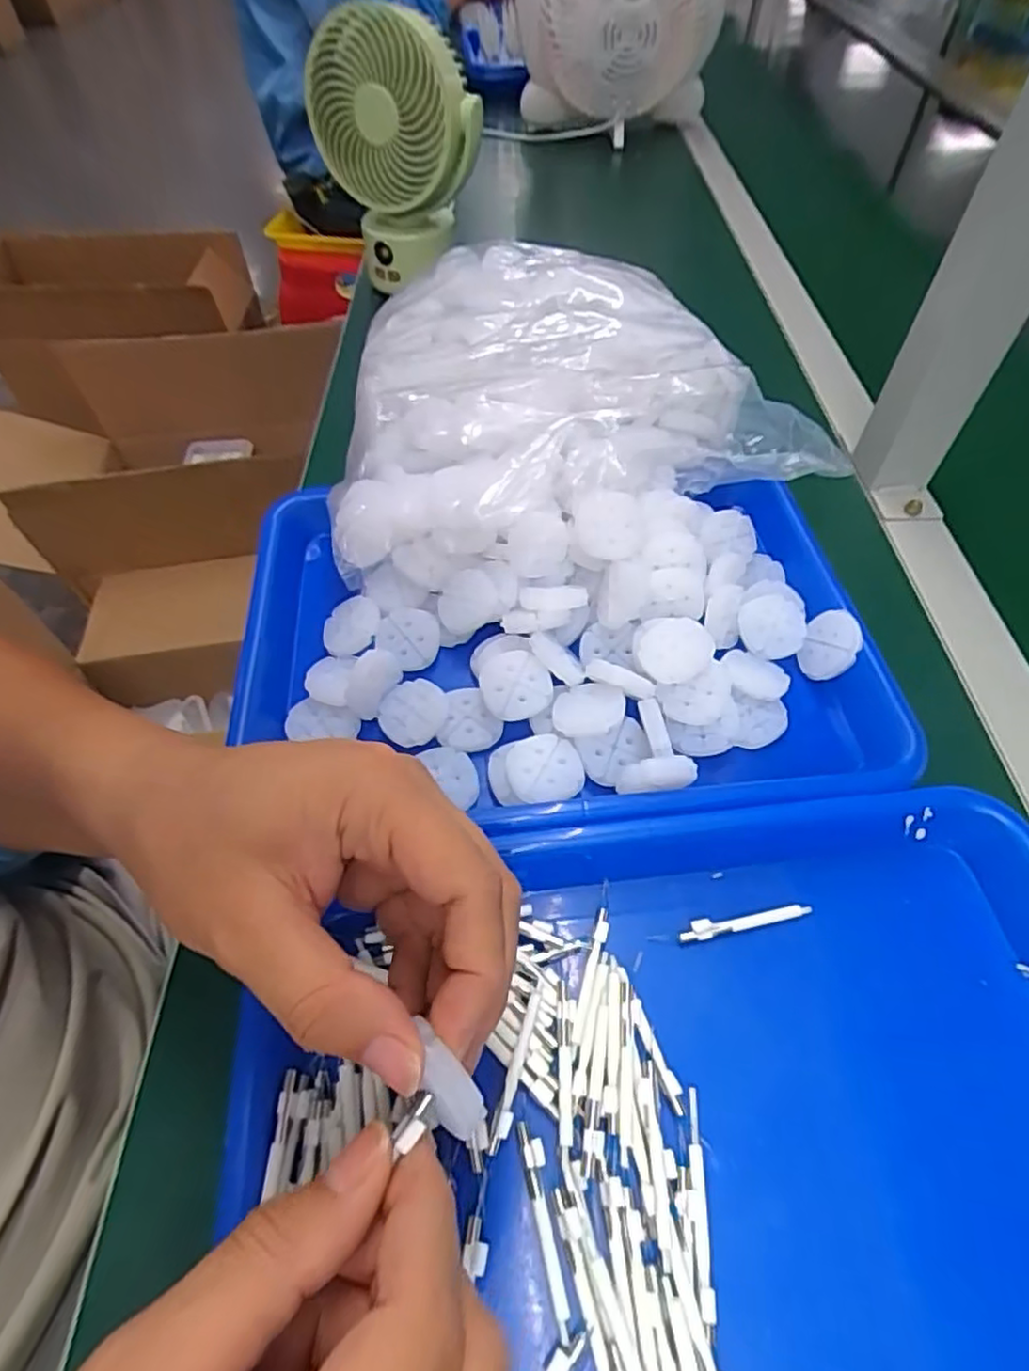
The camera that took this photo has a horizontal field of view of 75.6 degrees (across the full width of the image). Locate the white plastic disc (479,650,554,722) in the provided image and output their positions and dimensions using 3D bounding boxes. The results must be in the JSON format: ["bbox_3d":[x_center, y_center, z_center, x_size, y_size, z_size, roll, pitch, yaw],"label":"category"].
[{"bbox_3d":[0.001,0.000,0.339,0.035,0.010,0.034,0,86,-1],"label":"white plastic disc"}]

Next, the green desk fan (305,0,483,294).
[{"bbox_3d":[-0.098,-0.448,0.558,0.124,0.177,0.077,22,58,15],"label":"green desk fan"}]

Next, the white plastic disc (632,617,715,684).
[{"bbox_3d":[0.081,-0.020,0.340,0.039,0.007,0.036,0,55,0],"label":"white plastic disc"}]

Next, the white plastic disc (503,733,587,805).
[{"bbox_3d":[0.014,0.040,0.320,0.035,0.006,0.034,0,55,0],"label":"white plastic disc"}]

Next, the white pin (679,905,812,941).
[{"bbox_3d":[0.100,0.103,0.287,0.058,0.006,0.008,-7,55,-4],"label":"white pin"}]

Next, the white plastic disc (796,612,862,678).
[{"bbox_3d":[0.170,-0.023,0.358,0.009,0.031,0.036,20,68,-30],"label":"white plastic disc"}]

